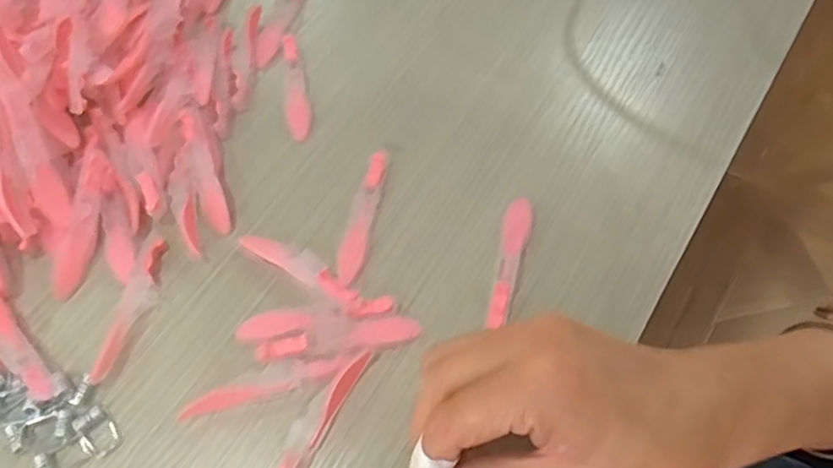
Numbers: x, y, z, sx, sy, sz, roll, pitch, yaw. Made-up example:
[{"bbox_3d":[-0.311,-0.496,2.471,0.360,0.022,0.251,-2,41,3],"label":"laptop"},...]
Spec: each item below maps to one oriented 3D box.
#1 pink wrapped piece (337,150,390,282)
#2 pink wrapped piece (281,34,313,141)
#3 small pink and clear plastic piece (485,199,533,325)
[{"bbox_3d":[-0.028,-0.012,0.344,0.015,0.004,0.080,9,63,6],"label":"pink wrapped piece"},{"bbox_3d":[-0.076,-0.092,0.394,0.015,0.005,0.079,-11,63,-5],"label":"pink wrapped piece"},{"bbox_3d":[0.049,0.011,0.325,0.015,0.009,0.074,10,63,6],"label":"small pink and clear plastic piece"}]

